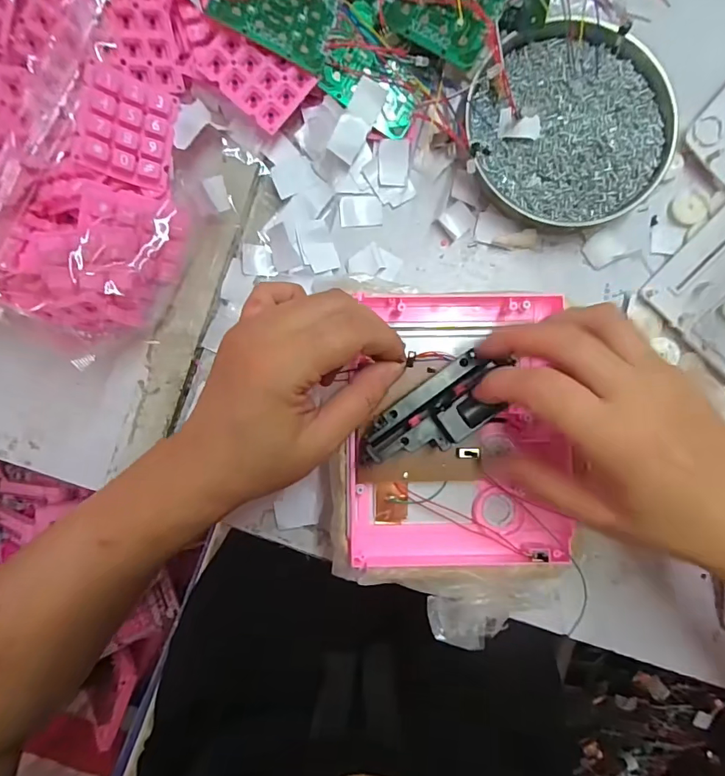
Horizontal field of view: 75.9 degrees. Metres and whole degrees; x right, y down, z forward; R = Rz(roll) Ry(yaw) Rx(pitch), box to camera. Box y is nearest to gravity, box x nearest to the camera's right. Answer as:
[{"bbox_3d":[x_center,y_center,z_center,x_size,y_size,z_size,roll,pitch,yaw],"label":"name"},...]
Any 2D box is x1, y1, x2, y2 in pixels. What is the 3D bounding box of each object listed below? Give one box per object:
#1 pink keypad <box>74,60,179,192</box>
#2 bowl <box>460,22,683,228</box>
[{"bbox_3d":[-0.136,-0.151,0.271,0.049,0.008,0.058,10,91,-36],"label":"pink keypad"},{"bbox_3d":[0.139,-0.177,0.312,0.132,0.028,0.124,0,89,0],"label":"bowl"}]

